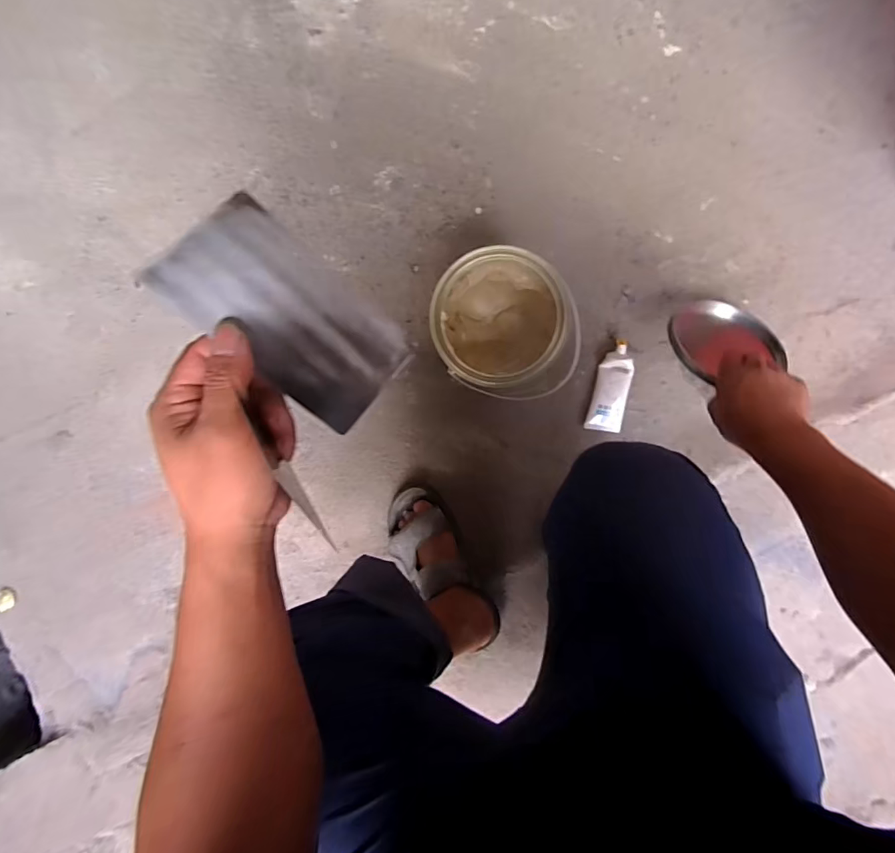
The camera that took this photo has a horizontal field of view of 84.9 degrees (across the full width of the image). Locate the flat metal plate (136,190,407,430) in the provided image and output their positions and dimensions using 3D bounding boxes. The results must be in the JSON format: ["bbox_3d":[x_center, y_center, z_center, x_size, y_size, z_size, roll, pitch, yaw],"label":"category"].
[{"bbox_3d":[-0.091,-0.063,0.286,0.132,0.005,0.071,41,90,-18],"label":"flat metal plate"}]

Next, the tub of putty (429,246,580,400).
[{"bbox_3d":[0.066,-0.135,0.641,0.145,0.163,0.152,-8,95,8],"label":"tub of putty"}]

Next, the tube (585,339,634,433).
[{"bbox_3d":[0.237,-0.057,0.702,0.048,0.023,0.129,10,97,7],"label":"tube"}]

